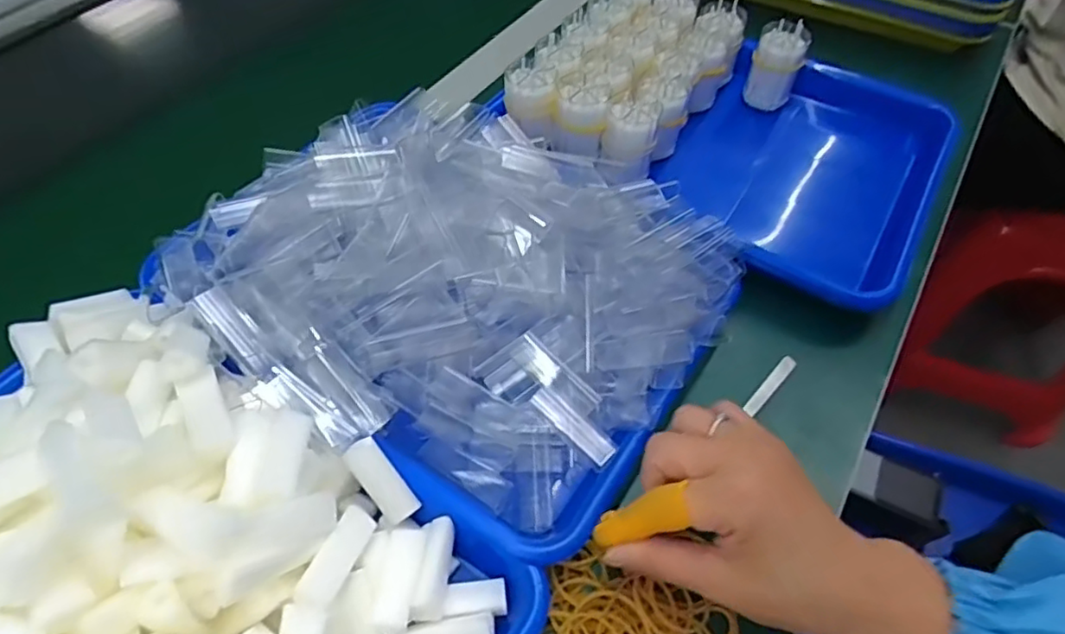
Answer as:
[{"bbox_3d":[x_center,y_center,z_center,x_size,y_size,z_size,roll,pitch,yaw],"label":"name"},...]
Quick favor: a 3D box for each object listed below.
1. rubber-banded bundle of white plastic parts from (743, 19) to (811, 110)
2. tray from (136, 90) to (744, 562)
[{"bbox_3d":[0.208,-0.214,0.545,0.035,0.066,0.028,-6,54,-5],"label":"rubber-banded bundle of white plastic parts"},{"bbox_3d":[-0.047,-0.027,0.393,0.296,0.072,0.237,28,58,19],"label":"tray"}]

